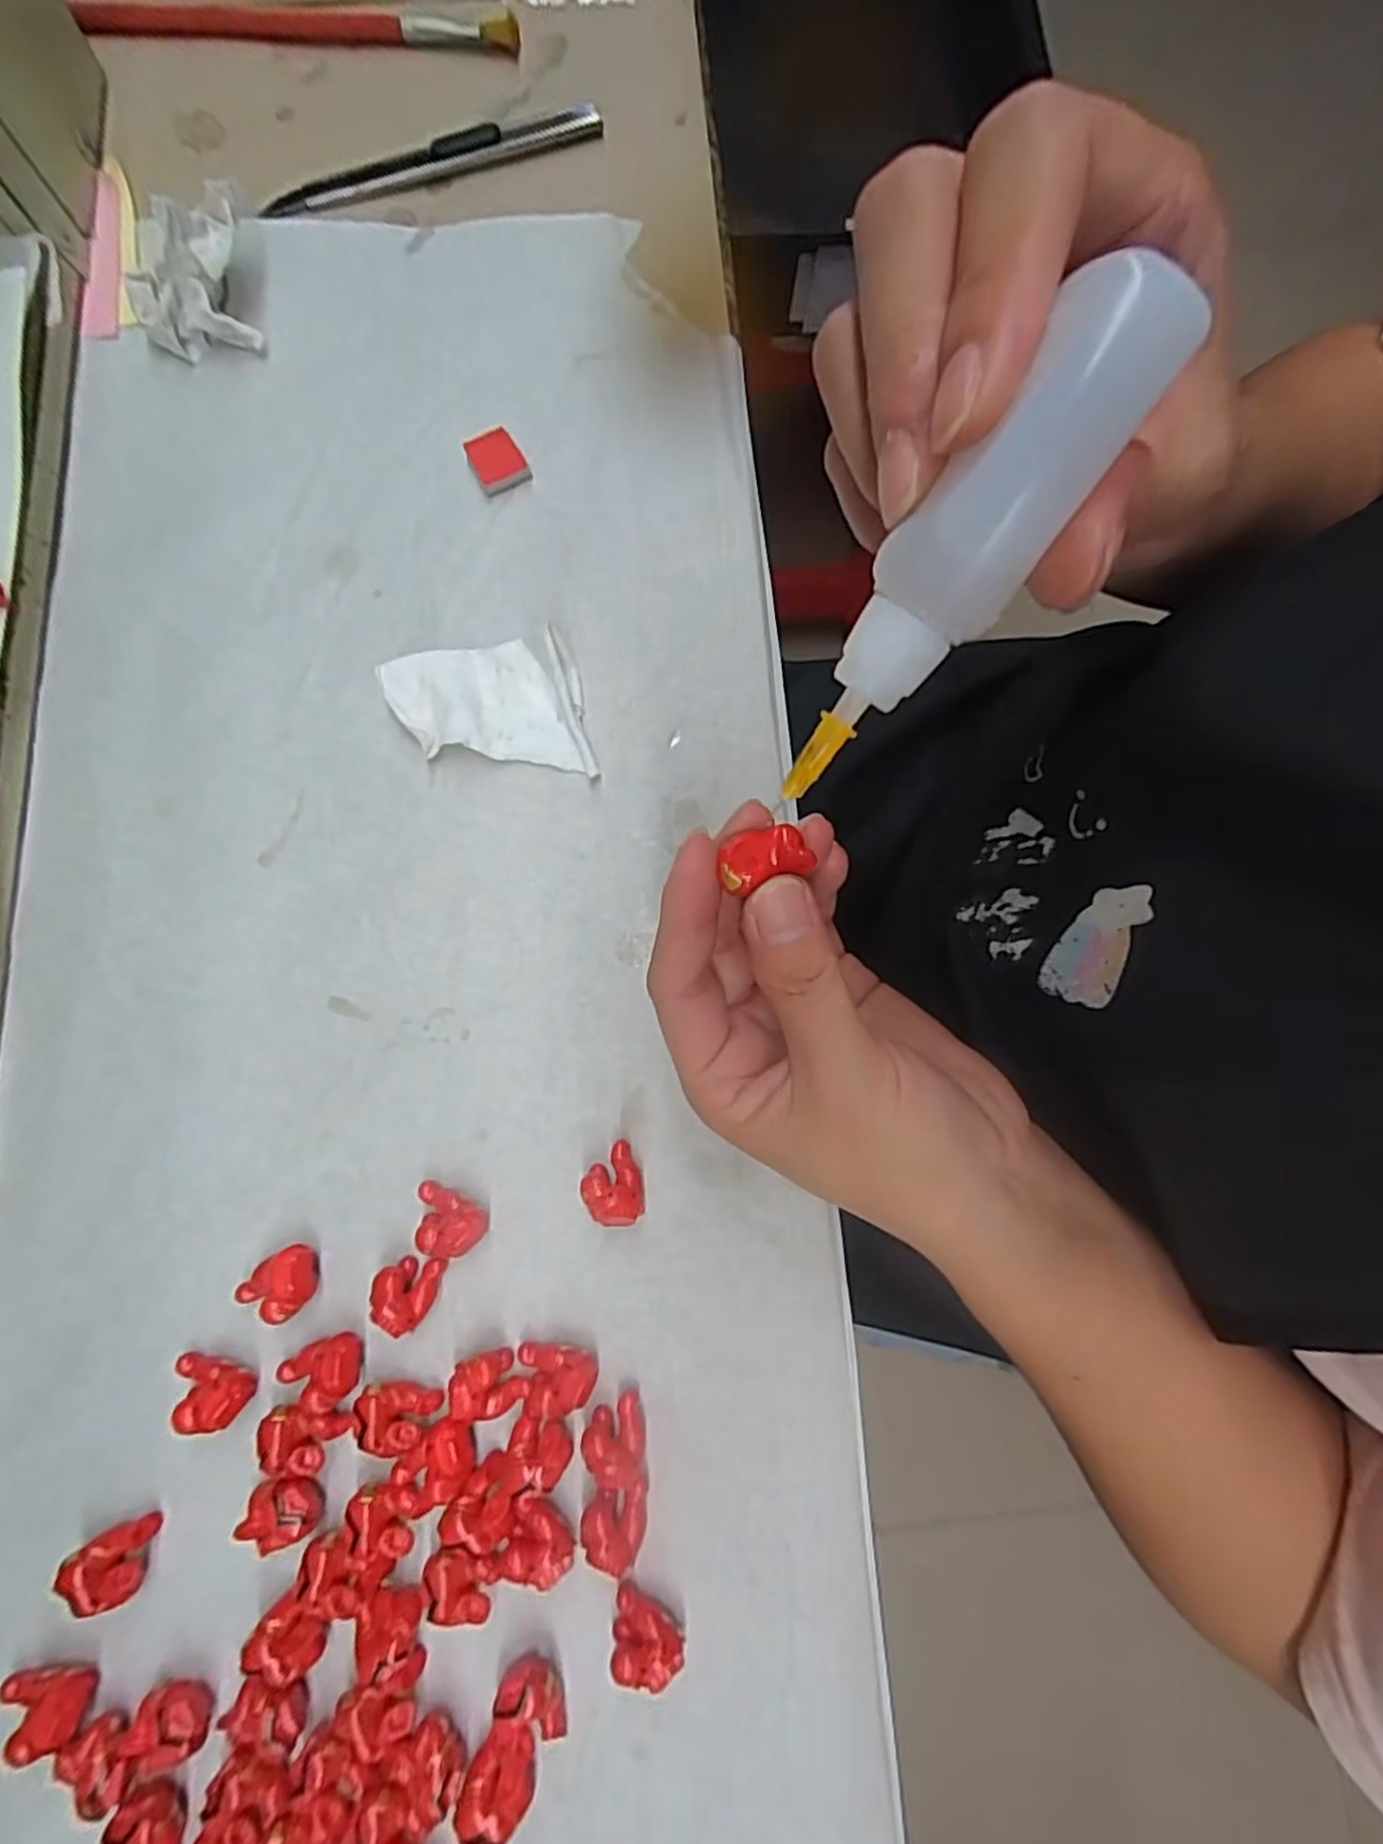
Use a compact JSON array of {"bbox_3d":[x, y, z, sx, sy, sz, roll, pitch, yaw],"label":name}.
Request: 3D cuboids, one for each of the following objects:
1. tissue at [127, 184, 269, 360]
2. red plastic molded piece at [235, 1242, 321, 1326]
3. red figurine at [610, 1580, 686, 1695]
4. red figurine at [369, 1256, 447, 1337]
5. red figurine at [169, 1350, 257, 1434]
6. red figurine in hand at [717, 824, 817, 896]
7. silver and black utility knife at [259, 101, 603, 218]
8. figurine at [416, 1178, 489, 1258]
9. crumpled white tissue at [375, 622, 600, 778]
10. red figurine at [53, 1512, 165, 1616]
[{"bbox_3d":[-0.186,-0.238,0.267,0.044,0.032,0.037,-11,80,-3],"label":"tissue"},{"bbox_3d":[-0.125,0.110,0.219,0.023,0.012,0.018,-30,82,-6],"label":"red plastic molded piece"},{"bbox_3d":[-0.012,0.202,0.205,0.020,0.014,0.015,8,80,0],"label":"red figurine"},{"bbox_3d":[-0.086,0.111,0.220,0.018,0.013,0.021,17,80,2],"label":"red figurine"},{"bbox_3d":[-0.142,0.139,0.214,0.024,0.011,0.016,9,80,0],"label":"red figurine"},{"bbox_3d":[0.016,-0.015,0.161,0.018,0.008,0.013,-19,81,-4],"label":"red figurine in hand"},{"bbox_3d":[-0.103,-0.307,0.293,0.138,0.010,0.015,-20,81,-5],"label":"silver and black utility knife"},{"bbox_3d":[-0.075,0.092,0.223,0.024,0.014,0.016,22,80,3],"label":"figurine"},{"bbox_3d":[-0.069,-0.079,0.249,0.074,0.020,0.043,7,80,0],"label":"crumpled white tissue"},{"bbox_3d":[-0.162,0.181,0.206,0.021,0.015,0.018,-39,83,-8],"label":"red figurine"}]

